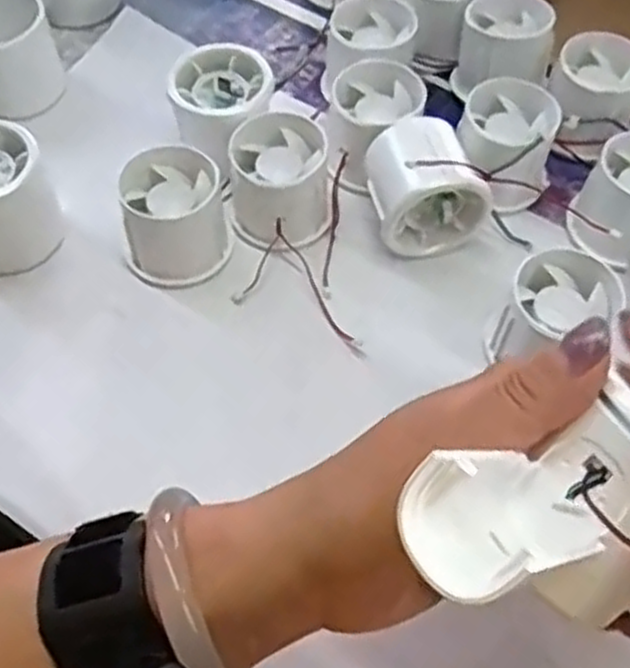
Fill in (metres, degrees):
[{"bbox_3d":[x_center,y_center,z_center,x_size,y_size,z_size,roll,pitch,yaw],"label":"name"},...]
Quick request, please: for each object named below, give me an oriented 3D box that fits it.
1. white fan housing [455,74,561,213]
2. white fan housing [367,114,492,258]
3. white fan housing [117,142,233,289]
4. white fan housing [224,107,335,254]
[{"bbox_3d":[0.106,-0.103,0.440,0.053,0.047,0.062,-9,59,-6],"label":"white fan housing"},{"bbox_3d":[0.055,-0.081,0.414,0.058,0.061,0.053,-12,60,-7],"label":"white fan housing"},{"bbox_3d":[-0.074,-0.062,0.413,0.053,0.047,0.055,-13,60,-8],"label":"white fan housing"},{"bbox_3d":[-0.019,-0.080,0.423,0.055,0.048,0.061,-5,59,-3],"label":"white fan housing"}]

